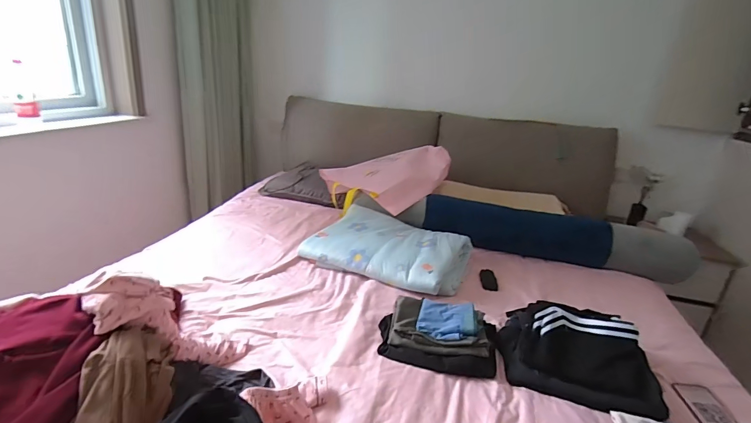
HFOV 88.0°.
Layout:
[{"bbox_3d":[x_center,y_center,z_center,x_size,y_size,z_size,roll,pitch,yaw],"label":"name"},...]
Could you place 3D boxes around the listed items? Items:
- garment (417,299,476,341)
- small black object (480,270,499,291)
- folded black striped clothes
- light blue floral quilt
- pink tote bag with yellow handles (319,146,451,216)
[{"bbox_3d":[0.182,0.268,0.983,0.141,0.029,0.141,10,21,12],"label":"garment"},{"bbox_3d":[0.384,0.232,1.318,0.057,0.011,0.101,2,36,3],"label":"small black object"},{"bbox_3d":[0.474,0.318,0.919,0.343,0.116,0.244,15,24,25],"label":"folded black striped clothes"},{"bbox_3d":[0.042,0.121,1.365,0.537,0.097,0.345,13,23,22],"label":"light blue floral quilt"},{"bbox_3d":[0.052,-0.126,1.683,0.572,0.095,0.387,-11,44,3],"label":"pink tote bag with yellow handles"}]

